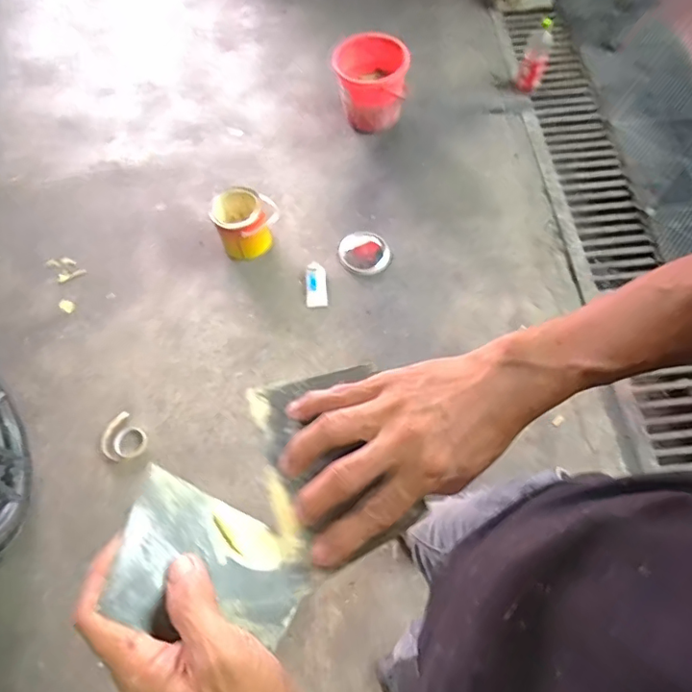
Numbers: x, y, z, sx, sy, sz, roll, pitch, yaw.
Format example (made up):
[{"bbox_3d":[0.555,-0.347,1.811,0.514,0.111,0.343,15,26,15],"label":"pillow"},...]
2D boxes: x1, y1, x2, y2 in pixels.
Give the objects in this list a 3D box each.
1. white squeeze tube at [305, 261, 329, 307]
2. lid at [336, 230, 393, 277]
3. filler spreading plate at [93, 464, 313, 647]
[{"bbox_3d":[-0.090,-0.182,1.623,0.063,0.024,0.135,-6,84,-2],"label":"white squeeze tube"},{"bbox_3d":[0.059,-0.286,1.680,0.158,0.026,0.158,0,64,1],"label":"lid"},{"bbox_3d":[-0.079,0.132,0.323,0.116,0.009,0.080,30,43,-10],"label":"filler spreading plate"}]

